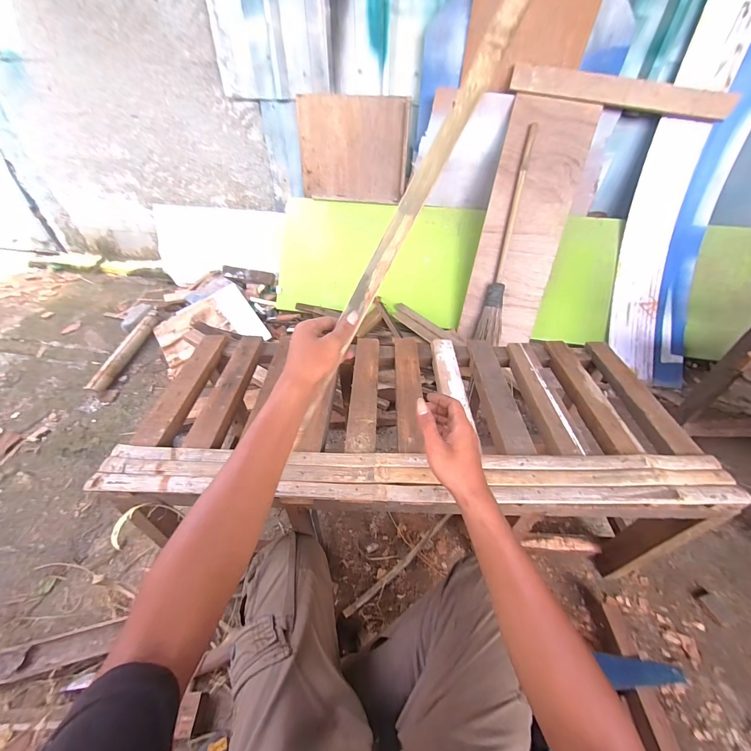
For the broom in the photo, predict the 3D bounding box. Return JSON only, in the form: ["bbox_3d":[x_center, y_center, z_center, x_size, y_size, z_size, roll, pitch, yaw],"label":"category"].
[{"bbox_3d":[0.554,-0.554,1.338,0.105,0.846,0.074,10,11,11],"label":"broom"}]

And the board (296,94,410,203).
[{"bbox_3d":[-0.107,-1.039,1.476,0.503,0.393,0.020,9,39,9],"label":"board"}]

